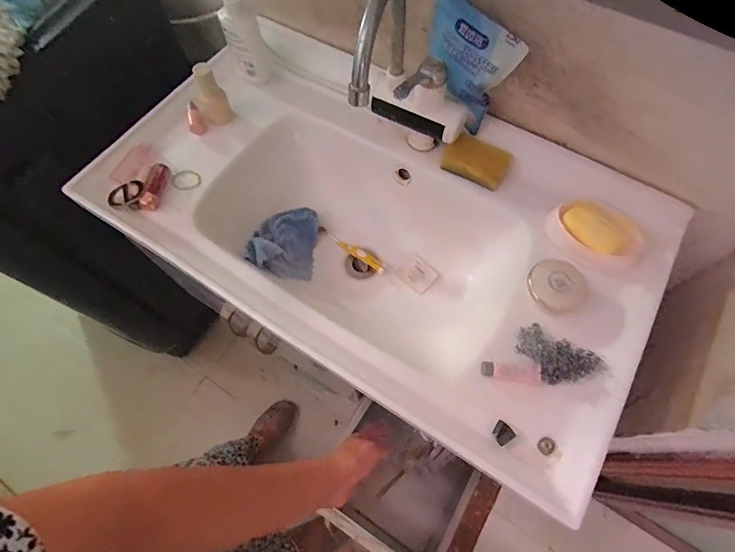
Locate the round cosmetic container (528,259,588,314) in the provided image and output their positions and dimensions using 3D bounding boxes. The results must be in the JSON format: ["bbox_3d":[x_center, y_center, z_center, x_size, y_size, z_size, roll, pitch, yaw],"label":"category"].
[{"bbox_3d":[0.252,0.012,0.531,0.069,0.017,0.070,0,64,0],"label":"round cosmetic container"}]

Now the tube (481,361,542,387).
[{"bbox_3d":[0.179,0.121,0.496,0.074,0.021,0.022,4,64,2],"label":"tube"}]

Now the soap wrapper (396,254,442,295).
[{"bbox_3d":[0.089,-0.003,0.709,0.053,0.004,0.068,-44,62,-1],"label":"soap wrapper"}]

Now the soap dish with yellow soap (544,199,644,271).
[{"bbox_3d":[0.312,-0.060,0.558,0.125,0.032,0.088,40,70,18],"label":"soap dish with yellow soap"}]

